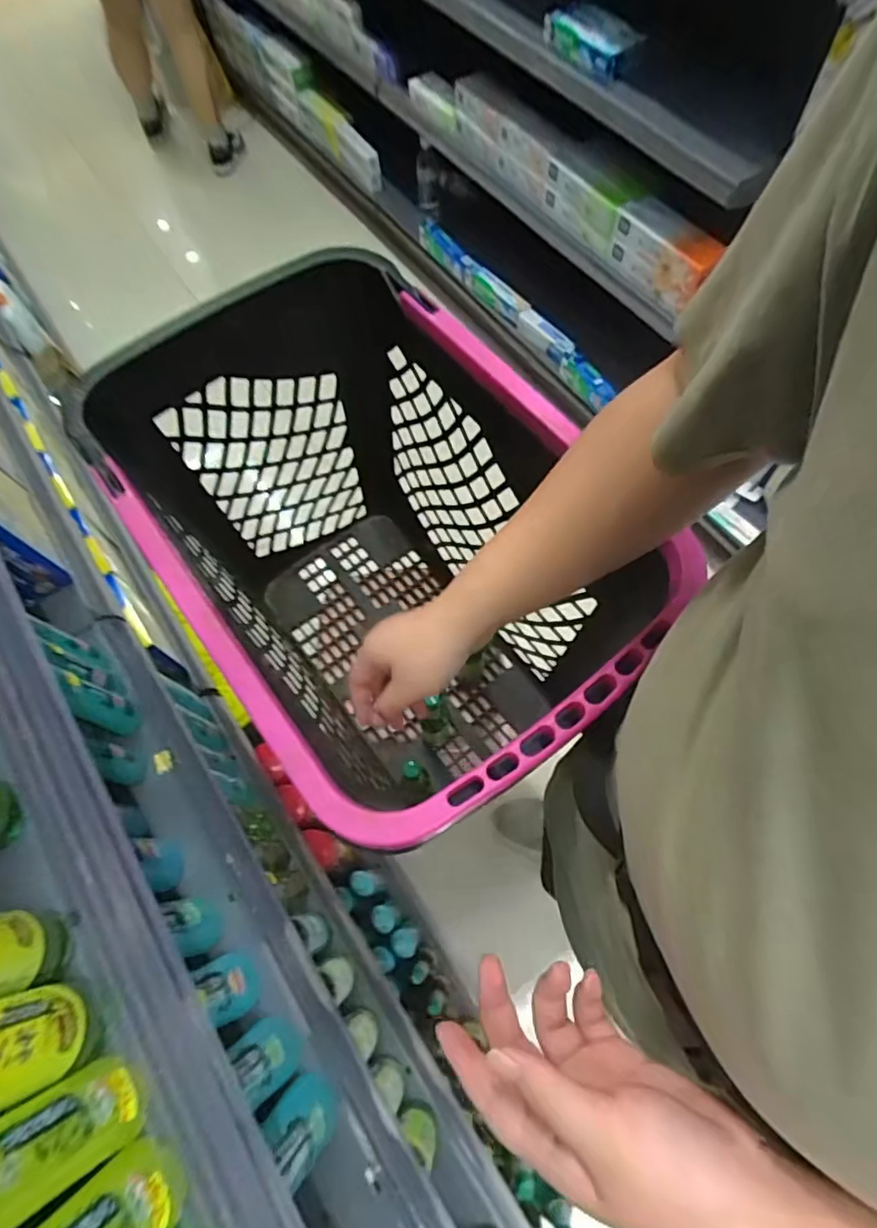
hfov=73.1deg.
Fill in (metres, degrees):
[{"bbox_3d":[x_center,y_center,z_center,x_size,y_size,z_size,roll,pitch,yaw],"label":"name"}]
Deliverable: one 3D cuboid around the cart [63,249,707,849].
[{"bbox_3d":[-0.058,-0.027,0.712,0.355,0.457,0.523,-36,70,-12],"label":"cart"}]

